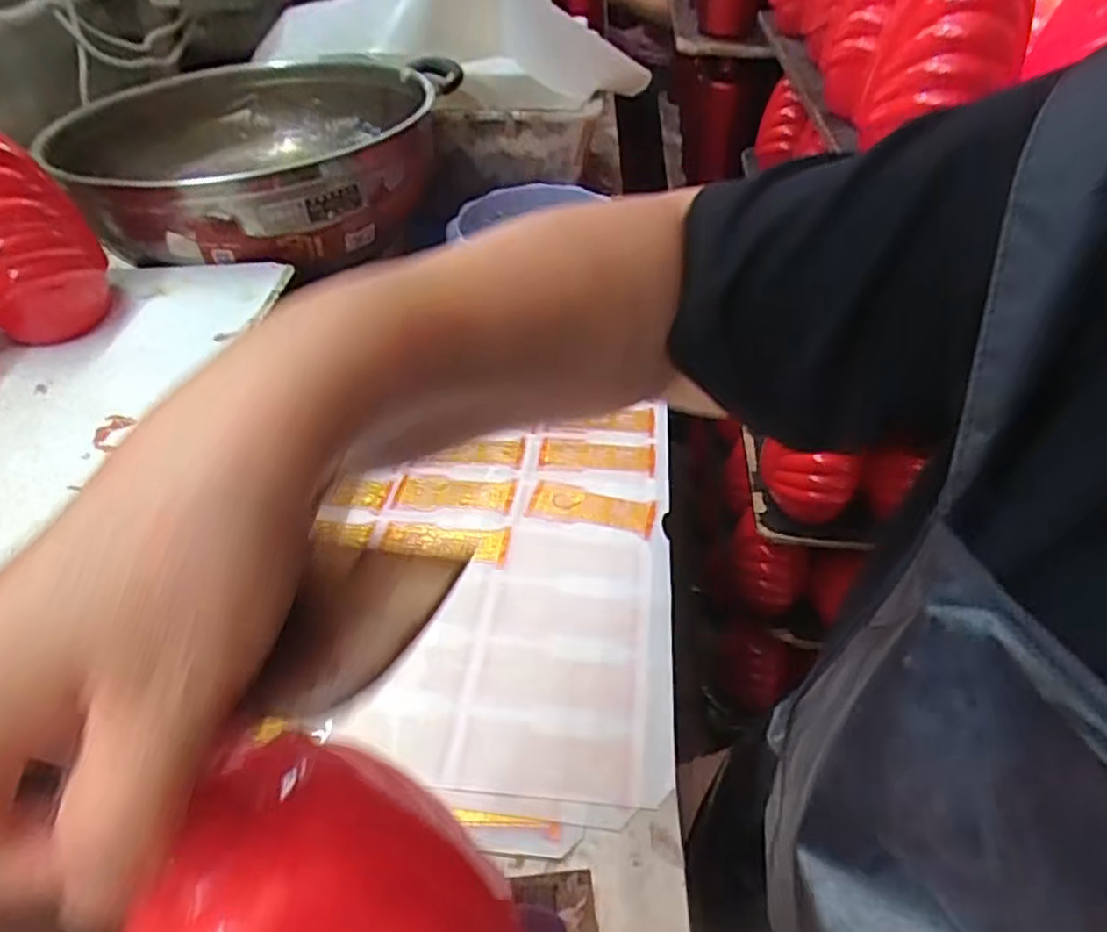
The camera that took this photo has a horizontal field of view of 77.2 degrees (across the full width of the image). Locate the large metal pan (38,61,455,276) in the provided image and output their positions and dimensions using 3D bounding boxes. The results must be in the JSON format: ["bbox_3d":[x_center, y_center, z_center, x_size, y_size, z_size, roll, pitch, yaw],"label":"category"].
[{"bbox_3d":[-0.268,-0.311,0.655,0.309,0.081,0.383,1,43,1],"label":"large metal pan"}]

